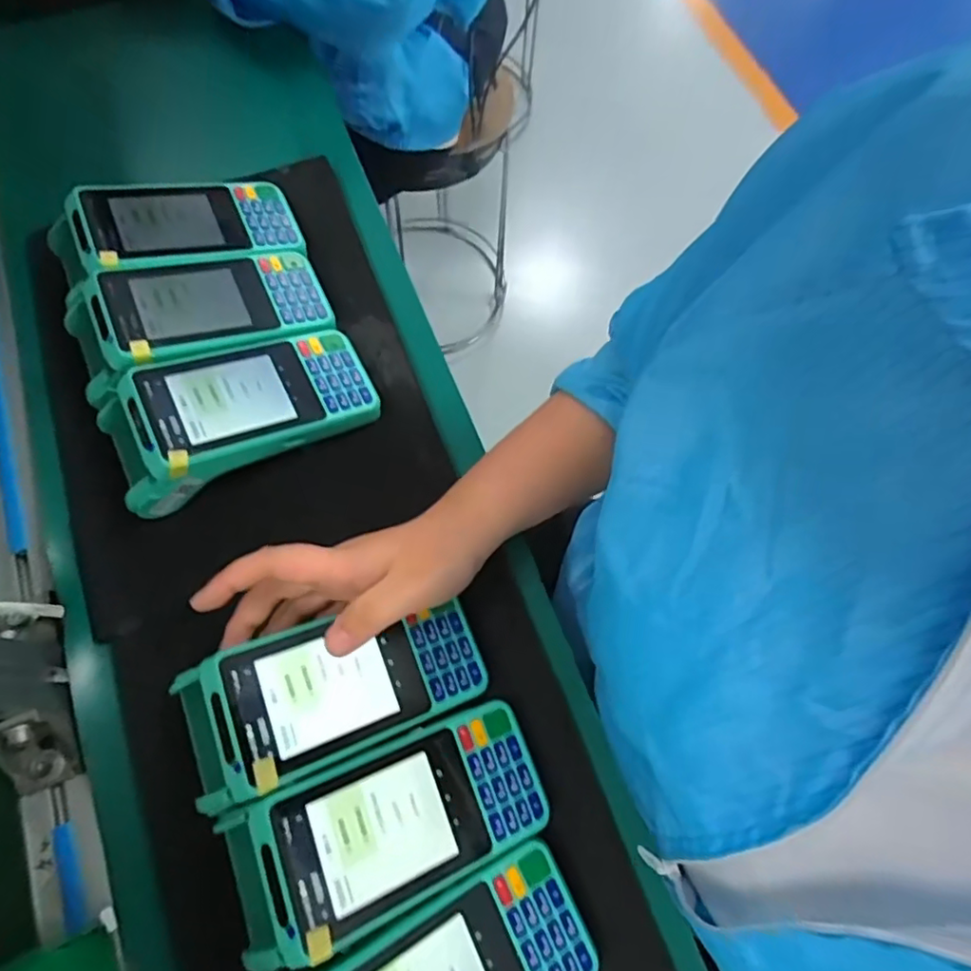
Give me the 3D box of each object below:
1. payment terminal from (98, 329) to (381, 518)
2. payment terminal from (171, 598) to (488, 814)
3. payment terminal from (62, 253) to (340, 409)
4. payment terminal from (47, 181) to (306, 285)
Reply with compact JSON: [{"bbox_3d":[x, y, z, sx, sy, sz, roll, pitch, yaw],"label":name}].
[{"bbox_3d":[-0.158,-0.051,0.395,0.160,0.065,0.076,-27,72,-10],"label":"payment terminal"},{"bbox_3d":[-0.081,0.119,0.343,0.162,0.036,0.078,-10,69,-20],"label":"payment terminal"},{"bbox_3d":[-0.197,-0.118,0.415,0.163,0.062,0.080,-24,72,-9],"label":"payment terminal"},{"bbox_3d":[-0.227,-0.185,0.437,0.167,0.058,0.078,-25,72,-10],"label":"payment terminal"}]

